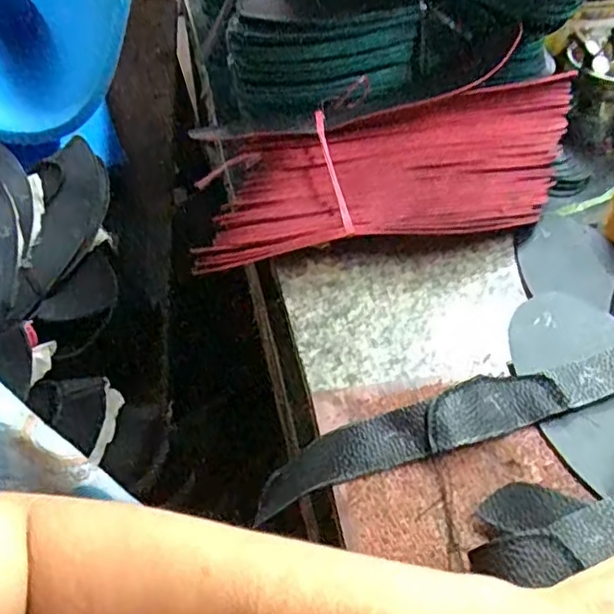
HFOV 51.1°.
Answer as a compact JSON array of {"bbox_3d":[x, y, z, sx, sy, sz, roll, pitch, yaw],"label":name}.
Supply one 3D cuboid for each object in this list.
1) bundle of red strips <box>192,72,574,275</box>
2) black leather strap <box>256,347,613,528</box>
[{"bbox_3d":[0.072,-0.098,0.472,0.318,0.058,0.100,-13,50,-11],"label":"bundle of red strips"},{"bbox_3d":[0.106,0.056,0.362,0.274,0.046,0.031,-14,50,-12],"label":"black leather strap"}]

